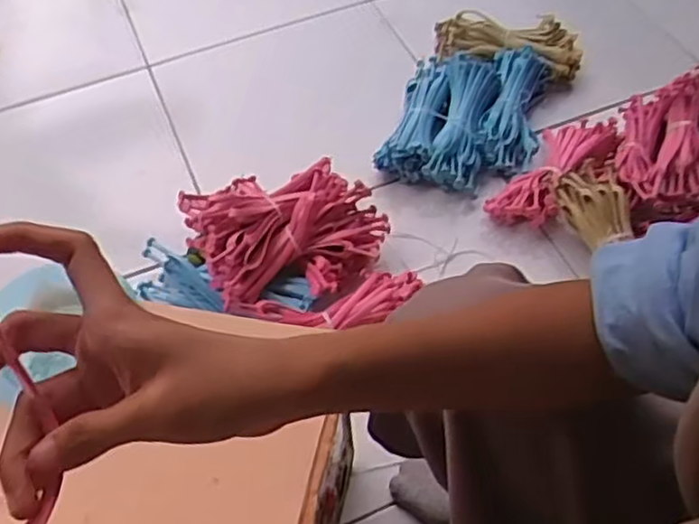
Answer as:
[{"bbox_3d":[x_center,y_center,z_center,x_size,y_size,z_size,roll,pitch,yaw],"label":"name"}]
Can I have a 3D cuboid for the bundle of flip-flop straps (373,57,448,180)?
[{"bbox_3d":[0.095,-0.213,1.018,0.075,0.051,0.207,11,56,10],"label":"bundle of flip-flop straps"}]

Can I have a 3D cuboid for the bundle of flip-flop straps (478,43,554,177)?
[{"bbox_3d":[0.236,-0.216,1.020,0.084,0.055,0.203,12,70,11],"label":"bundle of flip-flop straps"}]

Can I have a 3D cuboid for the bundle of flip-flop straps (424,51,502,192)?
[{"bbox_3d":[0.158,-0.197,0.992,0.077,0.042,0.204,11,68,10],"label":"bundle of flip-flop straps"}]

